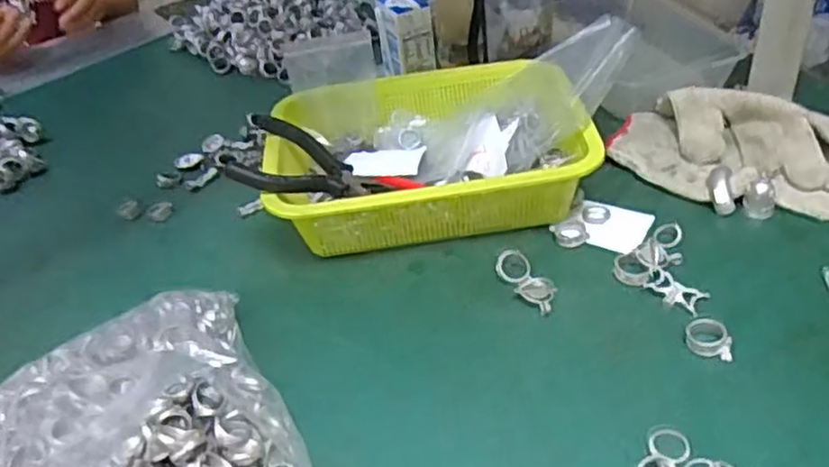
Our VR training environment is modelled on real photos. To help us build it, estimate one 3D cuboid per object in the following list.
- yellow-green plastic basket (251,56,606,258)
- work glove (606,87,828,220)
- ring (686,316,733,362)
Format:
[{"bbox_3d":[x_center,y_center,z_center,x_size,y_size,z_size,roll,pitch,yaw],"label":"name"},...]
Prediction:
[{"bbox_3d":[0.008,-0.075,0.637,0.265,0.070,0.194,-8,40,-2],"label":"yellow-green plastic basket"},{"bbox_3d":[0.293,-0.084,0.627,0.220,0.039,0.151,13,44,22],"label":"work glove"},{"bbox_3d":[0.196,0.069,0.479,0.027,0.009,0.031,4,41,12],"label":"ring"}]

